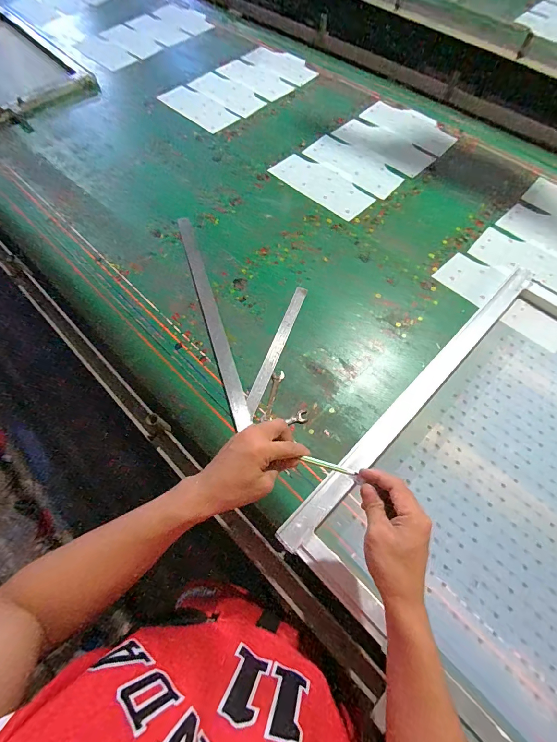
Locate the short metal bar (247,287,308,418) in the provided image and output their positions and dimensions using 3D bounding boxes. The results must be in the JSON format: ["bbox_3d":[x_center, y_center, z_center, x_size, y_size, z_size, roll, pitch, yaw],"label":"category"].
[{"bbox_3d":[-0.002,-0.051,0.715,0.028,0.004,0.311,18,67,12],"label":"short metal bar"}]

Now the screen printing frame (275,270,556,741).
[{"bbox_3d":[0.443,0.182,0.560,0.521,0.052,0.725,42,74,18],"label":"screen printing frame"}]

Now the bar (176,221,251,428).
[{"bbox_3d":[-0.151,-0.138,0.757,0.035,0.010,0.566,-17,66,-6],"label":"bar"}]

